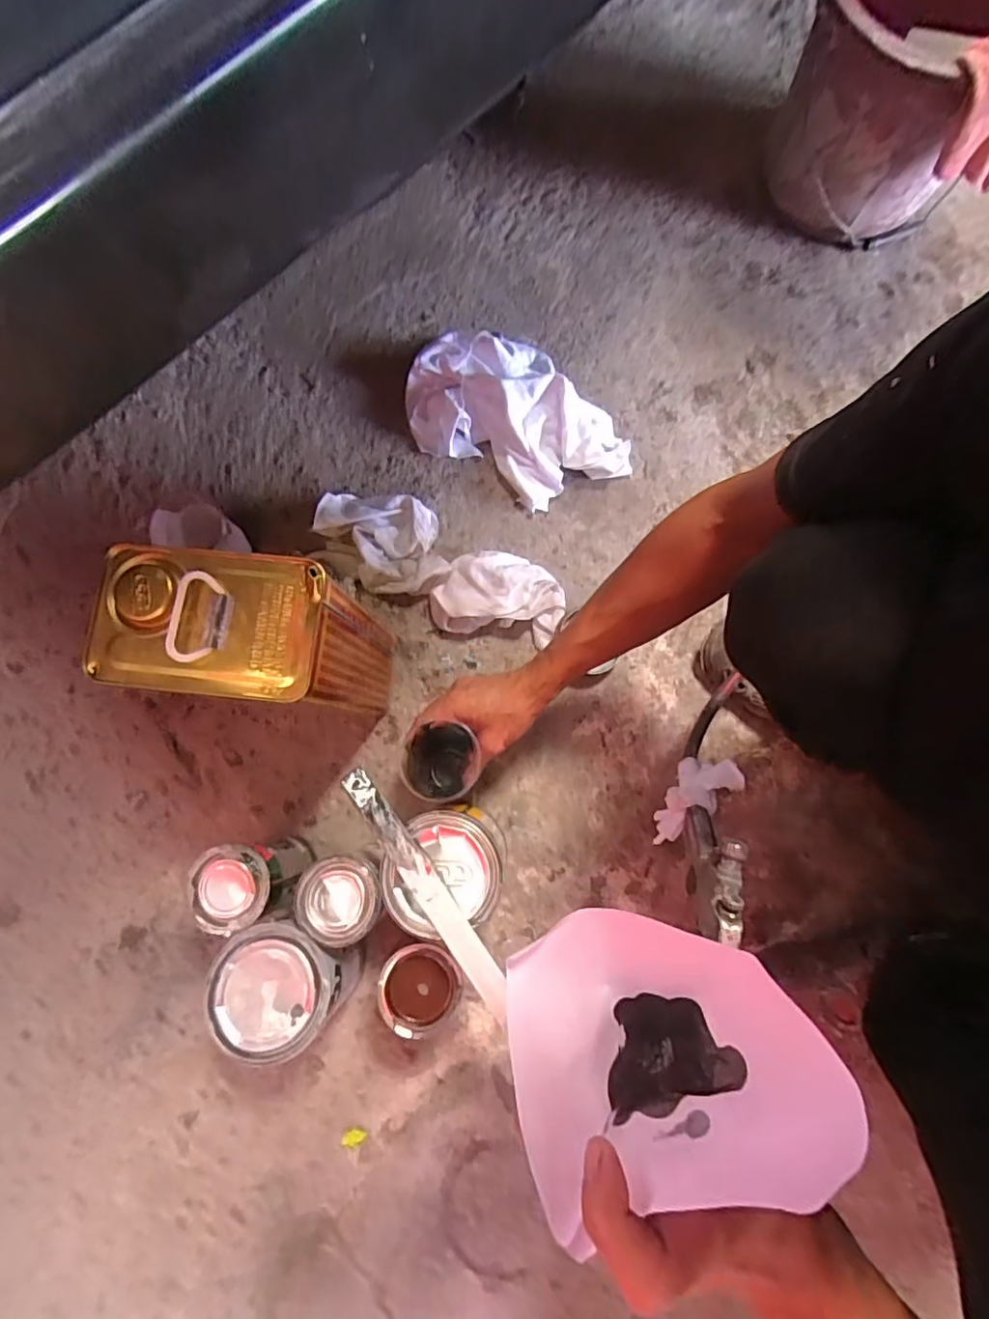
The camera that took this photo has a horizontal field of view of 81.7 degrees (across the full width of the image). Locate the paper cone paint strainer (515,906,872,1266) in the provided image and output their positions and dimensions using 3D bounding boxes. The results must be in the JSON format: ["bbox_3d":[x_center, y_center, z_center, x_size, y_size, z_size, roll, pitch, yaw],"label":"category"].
[{"bbox_3d":[0.057,0.149,0.229,0.107,0.099,0.101,-20,77,-3],"label":"paper cone paint strainer"}]

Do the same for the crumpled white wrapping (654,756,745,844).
[{"bbox_3d":[0.159,0.113,0.478,0.091,0.048,0.040,-34,78,-6],"label":"crumpled white wrapping"}]

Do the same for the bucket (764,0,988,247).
[{"bbox_3d":[0.455,-0.659,0.647,0.239,0.225,0.248,0,77,1],"label":"bucket"}]

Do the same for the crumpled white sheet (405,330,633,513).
[{"bbox_3d":[0.024,-0.288,0.685,0.195,0.055,0.257,-41,79,-8],"label":"crumpled white sheet"}]

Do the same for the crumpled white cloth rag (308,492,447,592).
[{"bbox_3d":[-0.131,-0.135,0.663,0.148,0.036,0.112,0,77,2],"label":"crumpled white cloth rag"}]

